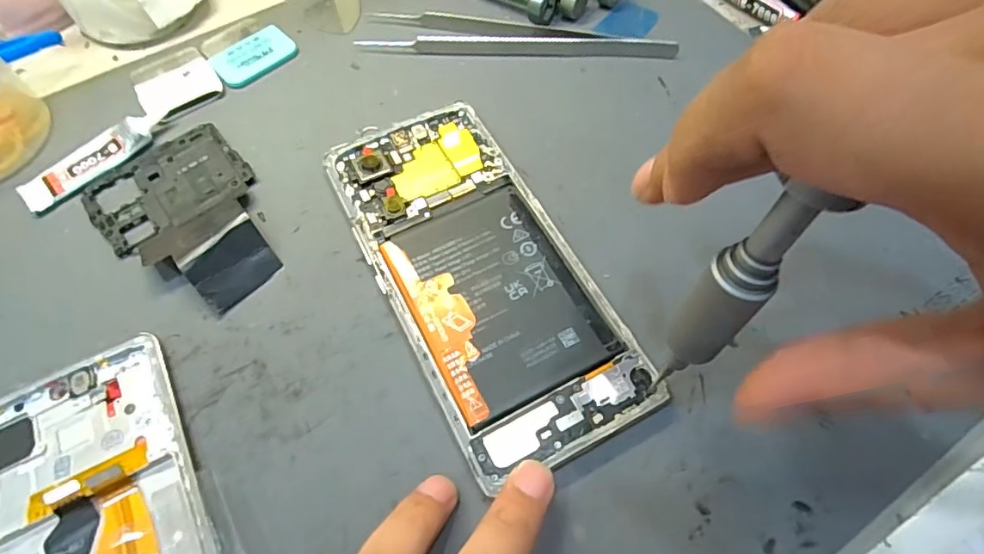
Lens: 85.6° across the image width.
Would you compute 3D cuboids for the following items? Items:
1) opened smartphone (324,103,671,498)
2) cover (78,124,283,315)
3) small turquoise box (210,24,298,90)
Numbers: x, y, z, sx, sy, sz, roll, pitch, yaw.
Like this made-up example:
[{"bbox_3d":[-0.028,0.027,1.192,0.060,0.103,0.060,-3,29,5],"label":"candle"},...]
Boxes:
[{"bbox_3d":[-0.007,-0.006,0.207,0.071,0.004,0.157,-26,65,-12],"label":"opened smartphone"},{"bbox_3d":[-0.125,-0.027,0.219,0.061,0.015,0.091,-41,69,-18],"label":"cover"},{"bbox_3d":[-0.121,-0.113,0.270,0.026,0.004,0.040,41,70,20],"label":"small turquoise box"}]

